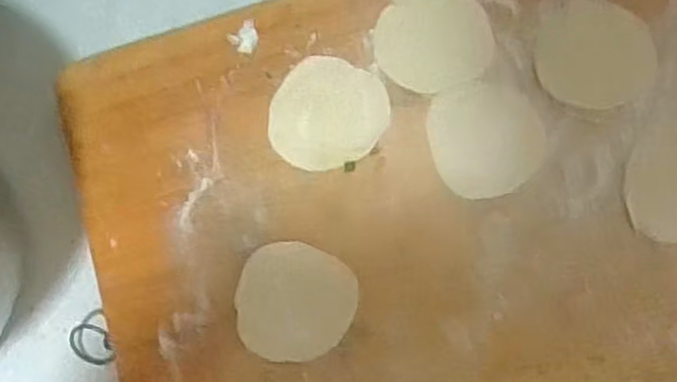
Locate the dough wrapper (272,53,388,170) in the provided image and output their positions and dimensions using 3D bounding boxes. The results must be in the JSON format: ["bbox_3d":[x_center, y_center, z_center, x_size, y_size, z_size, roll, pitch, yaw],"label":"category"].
[{"bbox_3d":[-0.006,-0.045,0.430,0.065,0.004,0.067,-1,81,5],"label":"dough wrapper"}]

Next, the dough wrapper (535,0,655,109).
[{"bbox_3d":[0.153,-0.082,0.428,0.066,0.004,0.064,-1,81,5],"label":"dough wrapper"}]

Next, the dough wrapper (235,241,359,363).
[{"bbox_3d":[-0.026,0.066,0.420,0.067,0.004,0.067,-1,81,5],"label":"dough wrapper"}]

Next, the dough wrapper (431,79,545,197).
[{"bbox_3d":[0.088,-0.032,0.426,0.064,0.004,0.068,-1,81,5],"label":"dough wrapper"}]

